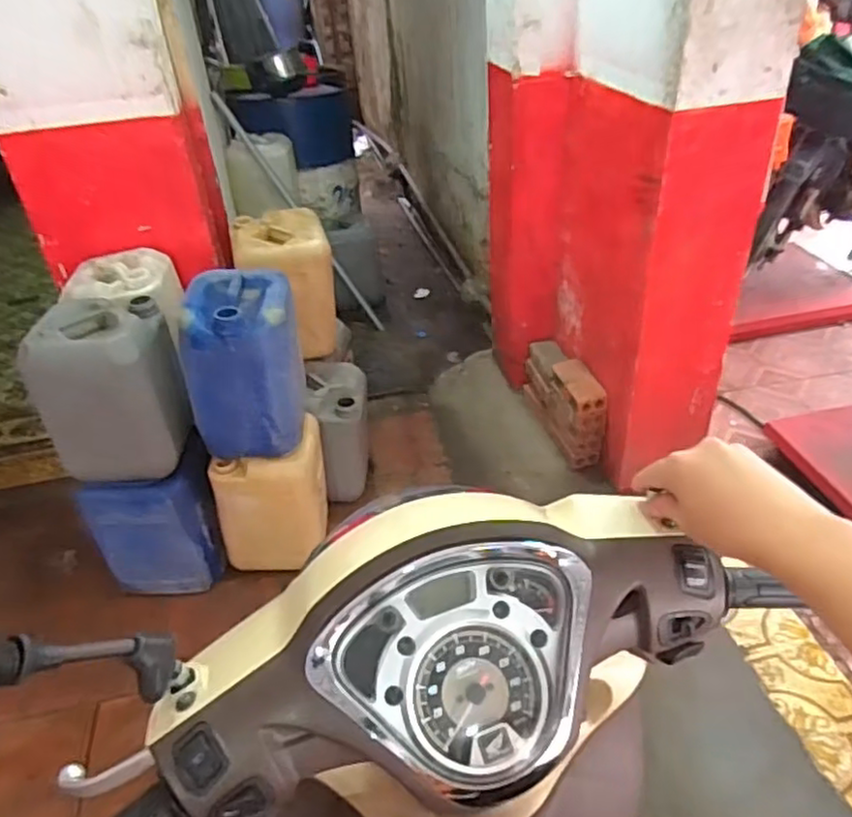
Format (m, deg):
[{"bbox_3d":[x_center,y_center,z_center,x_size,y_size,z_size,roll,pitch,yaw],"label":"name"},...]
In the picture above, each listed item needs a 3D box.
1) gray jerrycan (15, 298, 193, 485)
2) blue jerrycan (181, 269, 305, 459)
[{"bbox_3d":[-0.719,-0.033,1.534,0.305,0.378,0.225,-14,37,-12],"label":"gray jerrycan"},{"bbox_3d":[-0.419,-0.097,1.569,0.266,0.375,0.260,-10,37,-7],"label":"blue jerrycan"}]

